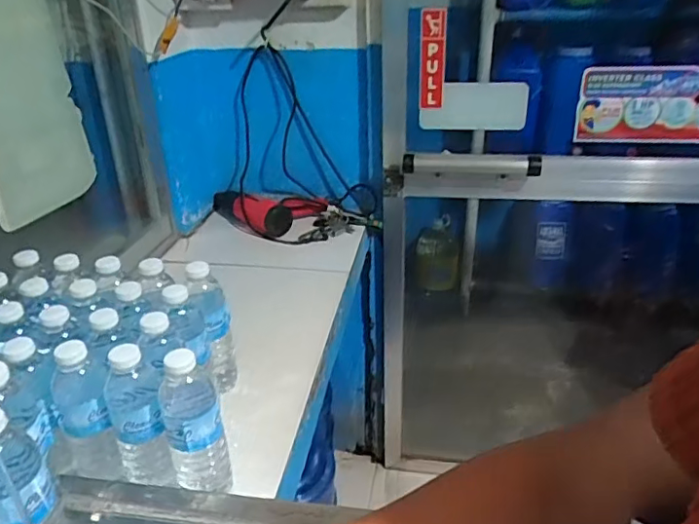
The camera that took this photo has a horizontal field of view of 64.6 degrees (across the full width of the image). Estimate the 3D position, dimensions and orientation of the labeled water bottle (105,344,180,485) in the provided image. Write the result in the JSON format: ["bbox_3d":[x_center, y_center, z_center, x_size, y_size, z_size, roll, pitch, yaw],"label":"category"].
[{"bbox_3d":[-0.235,0.169,0.619,0.059,0.172,0.076,-9,29,-14],"label":"labeled water bottle"}]

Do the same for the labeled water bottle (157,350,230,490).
[{"bbox_3d":[-0.172,0.181,0.612,0.063,0.193,0.062,-10,29,-15],"label":"labeled water bottle"}]

